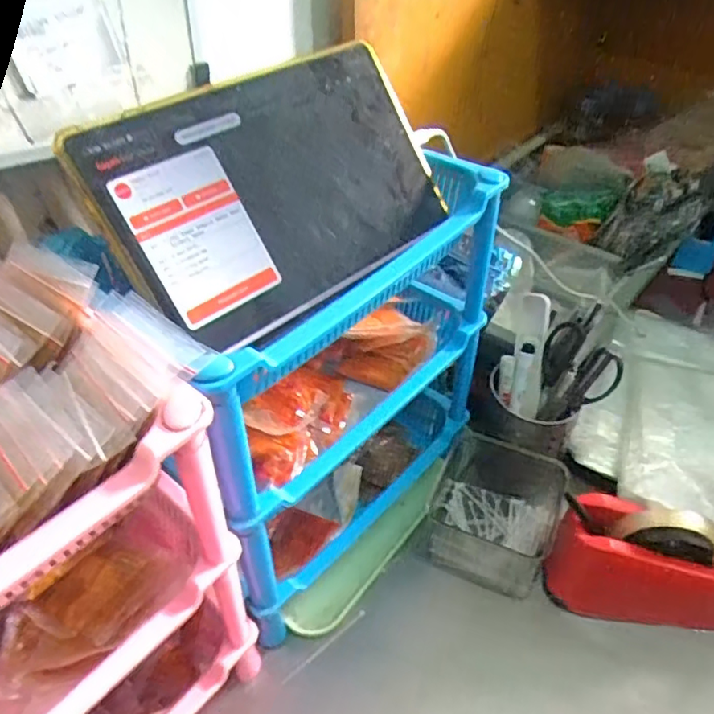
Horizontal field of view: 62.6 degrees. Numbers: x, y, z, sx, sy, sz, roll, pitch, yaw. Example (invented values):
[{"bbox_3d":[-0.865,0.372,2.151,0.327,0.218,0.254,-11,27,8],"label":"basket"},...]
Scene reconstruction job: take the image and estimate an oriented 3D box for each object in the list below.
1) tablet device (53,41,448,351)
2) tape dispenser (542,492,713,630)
[{"bbox_3d":[-0.050,-0.121,0.410,0.253,0.154,0.008,-33,14,-29],"label":"tablet device"},{"bbox_3d":[0.282,0.185,0.537,0.213,0.113,0.074,2,41,2],"label":"tape dispenser"}]

